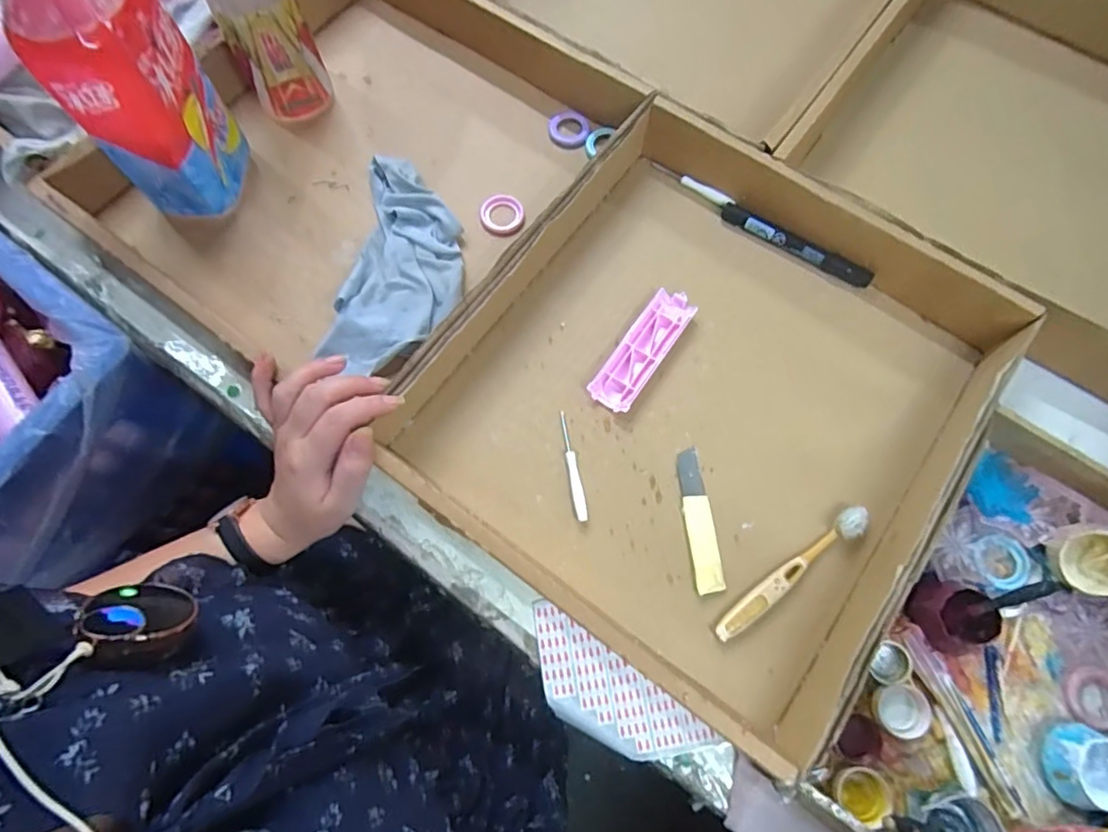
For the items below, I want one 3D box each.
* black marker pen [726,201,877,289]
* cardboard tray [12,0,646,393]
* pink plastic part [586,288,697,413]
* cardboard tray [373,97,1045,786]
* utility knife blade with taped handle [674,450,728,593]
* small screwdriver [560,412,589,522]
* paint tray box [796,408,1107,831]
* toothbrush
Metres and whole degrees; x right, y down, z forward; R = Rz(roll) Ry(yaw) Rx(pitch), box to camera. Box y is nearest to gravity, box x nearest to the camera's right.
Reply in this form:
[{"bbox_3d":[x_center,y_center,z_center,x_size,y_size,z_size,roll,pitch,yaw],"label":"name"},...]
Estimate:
[{"bbox_3d":[0.202,-0.143,0.492,0.132,0.013,0.016,32,73,10],"label":"black marker pen"},{"bbox_3d":[-0.169,-0.211,0.502,0.344,0.063,0.374,35,74,11],"label":"cardboard tray"},{"bbox_3d":[0.070,-0.053,0.464,0.034,0.014,0.111,34,74,10],"label":"pink plastic part"},{"bbox_3d":[0.109,-0.017,0.435,0.358,0.054,0.365,34,74,11],"label":"cardboard tray"},{"bbox_3d":[0.103,0.074,0.419,0.019,0.008,0.101,-6,71,-3],"label":"utility knife blade with taped handle"},{"bbox_3d":[0.013,0.036,0.430,0.009,0.007,0.083,-11,71,-4],"label":"small screwdriver"},{"bbox_3d":[0.295,0.162,0.373,0.185,0.049,0.288,37,74,11],"label":"paint tray box"},{"bbox_3d":[0.167,0.109,0.410,0.137,0.013,0.017,-35,75,-12],"label":"toothbrush"}]

